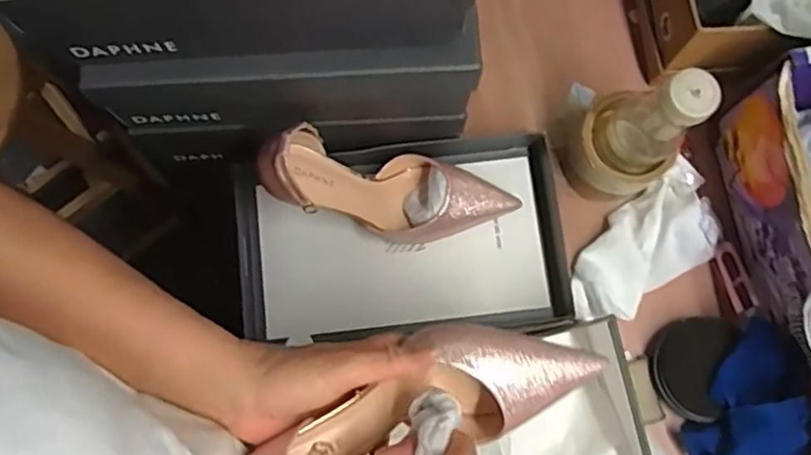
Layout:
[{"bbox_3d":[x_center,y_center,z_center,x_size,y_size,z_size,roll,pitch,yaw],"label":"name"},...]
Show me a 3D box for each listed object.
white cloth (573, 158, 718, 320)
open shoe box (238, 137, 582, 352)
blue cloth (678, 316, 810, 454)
[{"bbox_3d":[0.234,0.016,0.630,0.183,0.034,0.094,-37,81,-7],"label":"white cloth"},{"bbox_3d":[-0.001,0.015,0.641,0.315,0.054,0.192,-5,79,-1],"label":"open shoe box"},{"bbox_3d":[0.303,0.177,0.573,0.093,0.055,0.183,-2,79,0],"label":"blue cloth"}]

